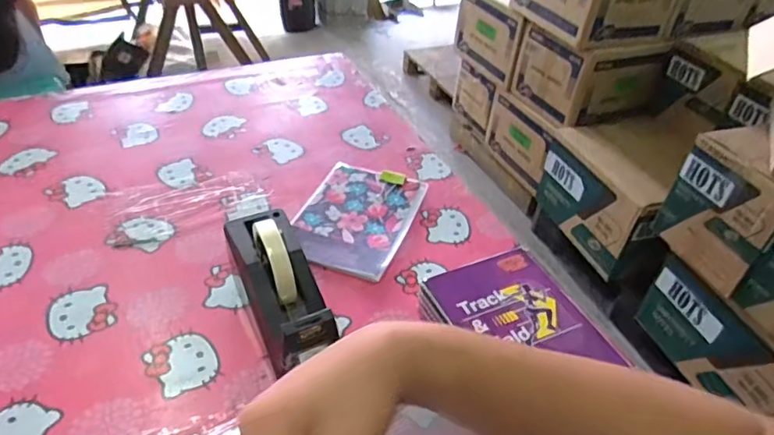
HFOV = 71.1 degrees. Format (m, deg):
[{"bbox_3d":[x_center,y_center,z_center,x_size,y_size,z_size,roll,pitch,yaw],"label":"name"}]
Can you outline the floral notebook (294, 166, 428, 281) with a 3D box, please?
[{"bbox_3d":[-0.046,-0.003,0.813,0.158,0.017,0.223,15,41,13],"label":"floral notebook"}]

